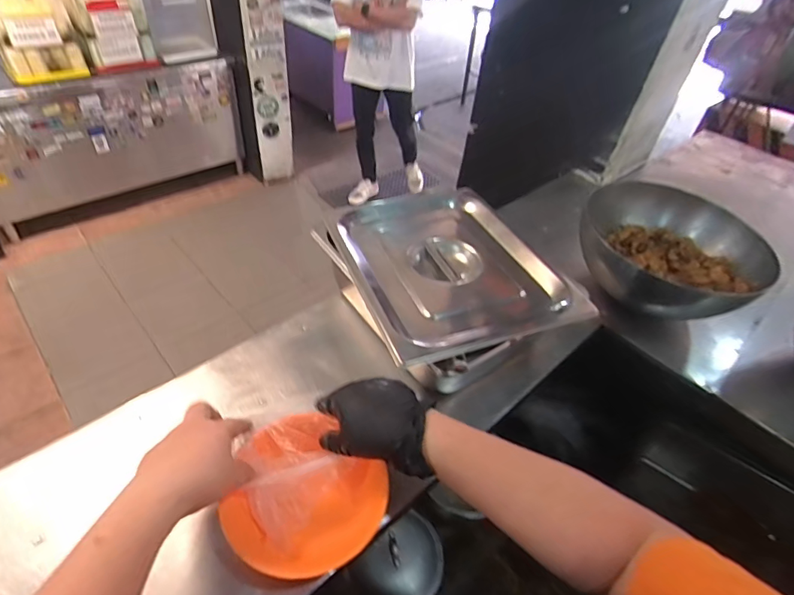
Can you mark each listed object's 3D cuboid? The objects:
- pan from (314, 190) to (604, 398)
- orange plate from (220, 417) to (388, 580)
[{"bbox_3d":[0.063,-0.017,0.635,0.270,0.112,0.322,-18,49,-24],"label":"pan"},{"bbox_3d":[-0.091,0.200,0.447,0.150,0.065,0.137,4,44,-4],"label":"orange plate"}]

